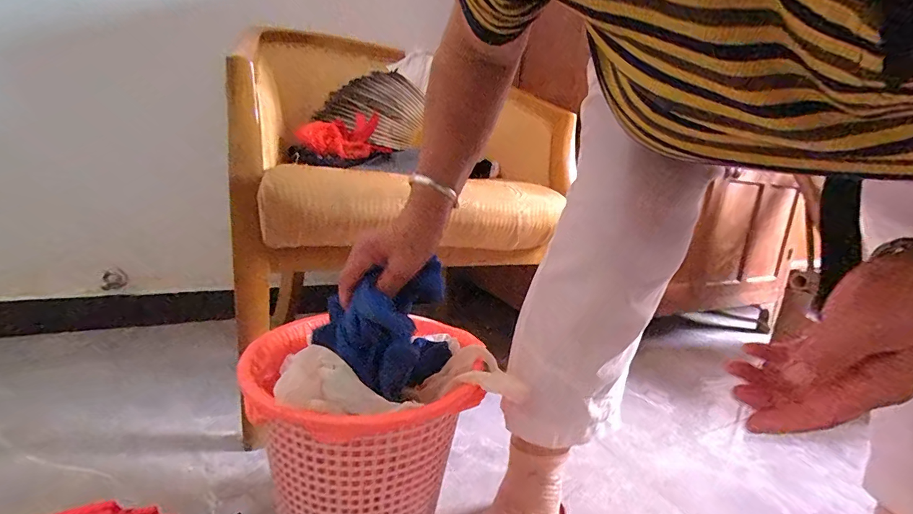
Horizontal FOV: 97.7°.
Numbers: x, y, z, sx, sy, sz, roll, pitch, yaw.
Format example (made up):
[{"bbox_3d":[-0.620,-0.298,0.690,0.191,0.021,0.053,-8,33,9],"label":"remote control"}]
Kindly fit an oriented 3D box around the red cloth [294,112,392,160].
[{"bbox_3d":[-0.237,-0.260,0.861,0.208,0.123,0.027,-27,-10,-47],"label":"red cloth"}]

